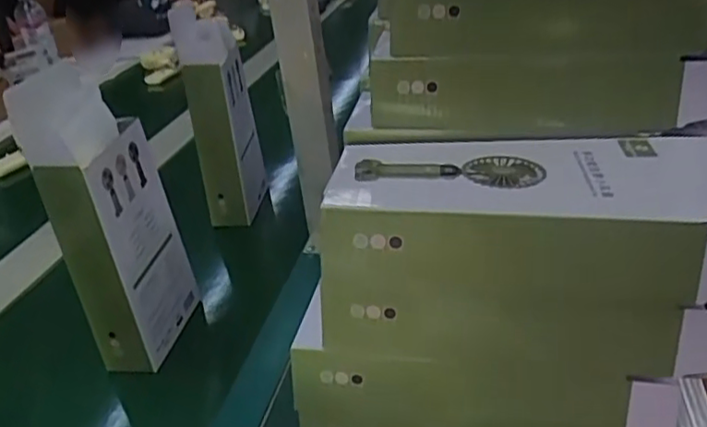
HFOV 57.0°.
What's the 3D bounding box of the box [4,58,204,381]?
[{"bbox_3d":[-0.207,0.008,0.574,0.062,0.259,0.120,-1,28,9],"label":"box"}]

